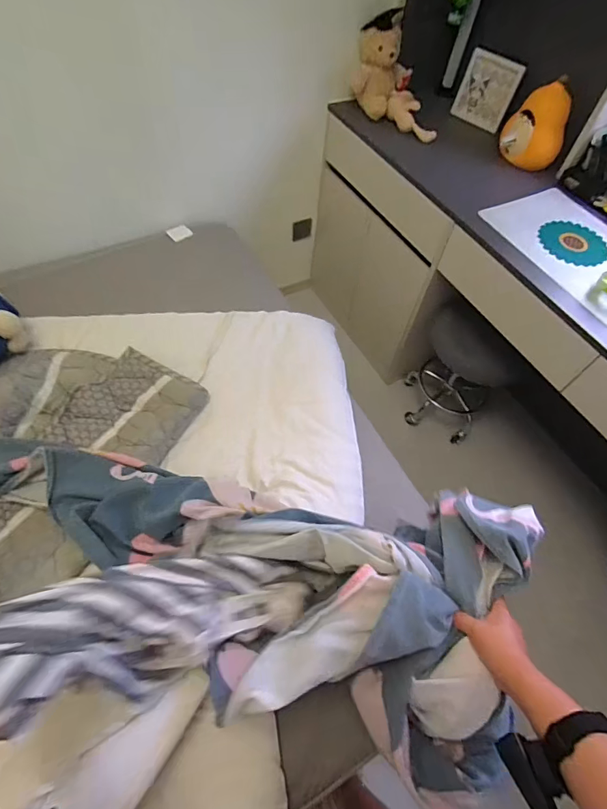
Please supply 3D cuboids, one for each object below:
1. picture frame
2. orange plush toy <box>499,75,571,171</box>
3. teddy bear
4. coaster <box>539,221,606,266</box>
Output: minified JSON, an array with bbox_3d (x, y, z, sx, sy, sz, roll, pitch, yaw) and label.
[{"bbox_3d":[0.560,-0.963,1.268,0.030,0.167,0.185,-35,67,-23],"label":"picture frame"},{"bbox_3d":[0.640,-0.760,1.119,0.144,0.171,0.098,11,58,2],"label":"orange plush toy"},{"bbox_3d":[0.277,-0.974,1.223,0.190,0.207,0.300,-10,60,-11],"label":"teddy bear"},{"bbox_3d":[0.674,-0.406,1.031,0.159,0.010,0.154,1,59,-1],"label":"coaster"}]

